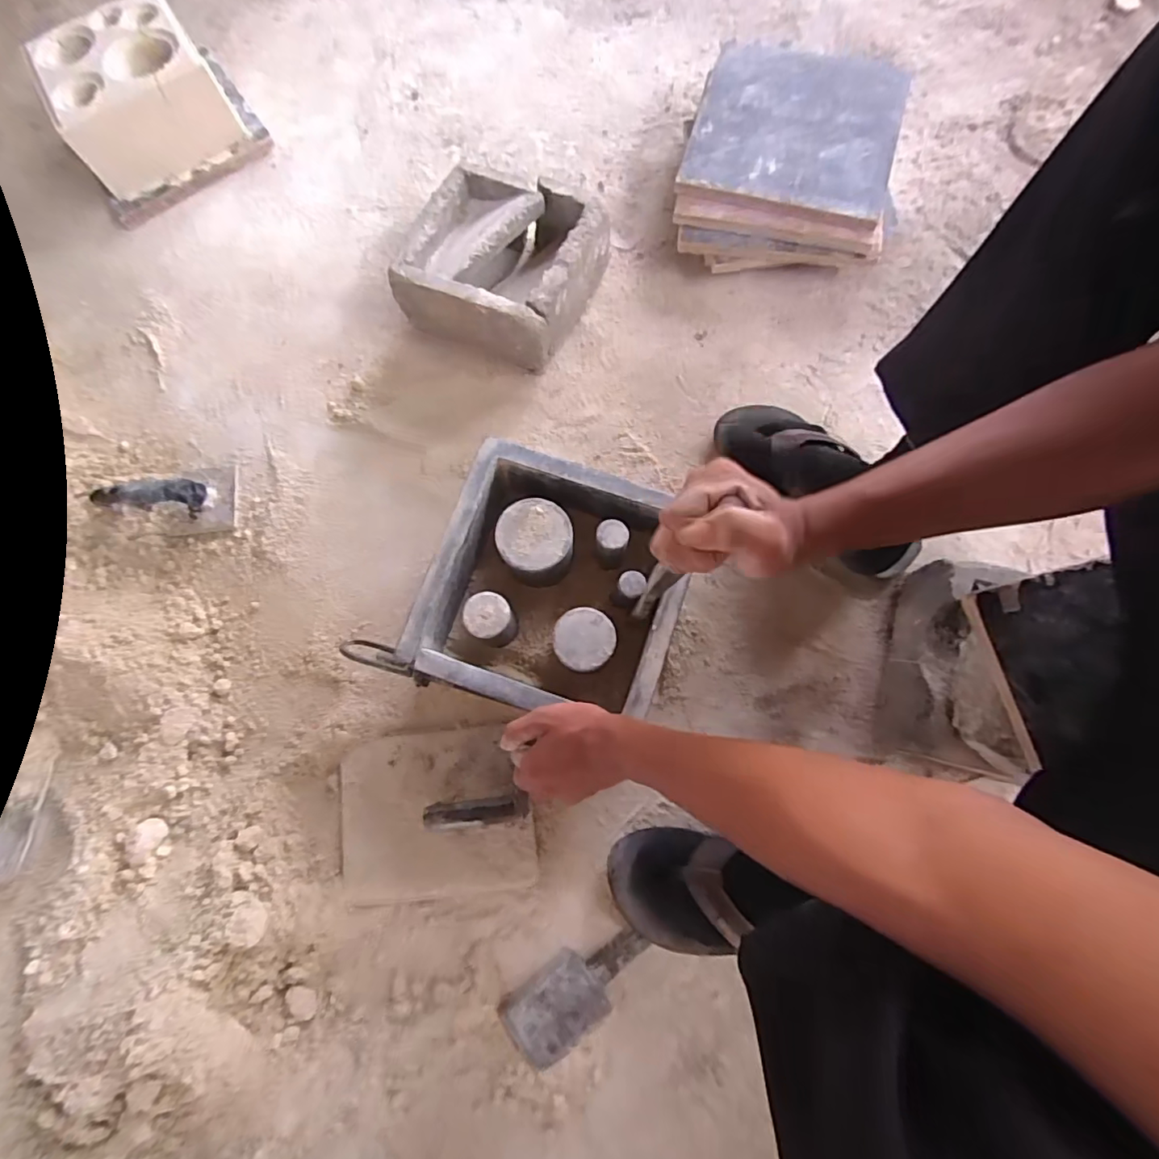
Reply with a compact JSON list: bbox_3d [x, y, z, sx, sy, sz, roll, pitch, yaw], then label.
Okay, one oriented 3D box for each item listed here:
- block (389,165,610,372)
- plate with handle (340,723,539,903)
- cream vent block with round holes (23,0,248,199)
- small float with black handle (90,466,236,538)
[{"bbox_3d":[-0.094,-0.392,0.689,0.195,0.102,0.196,25,78,6],"label":"block"},{"bbox_3d":[-0.153,0.243,0.562,0.200,0.063,0.164,-6,76,-1],"label":"plate with handle"},{"bbox_3d":[-0.596,-0.650,0.740,0.197,0.118,0.169,-32,74,-5],"label":"cream vent block with round holes"},{"bbox_3d":[-0.509,-0.103,0.660,0.152,0.060,0.085,-6,76,-1],"label":"small float with black handle"}]

